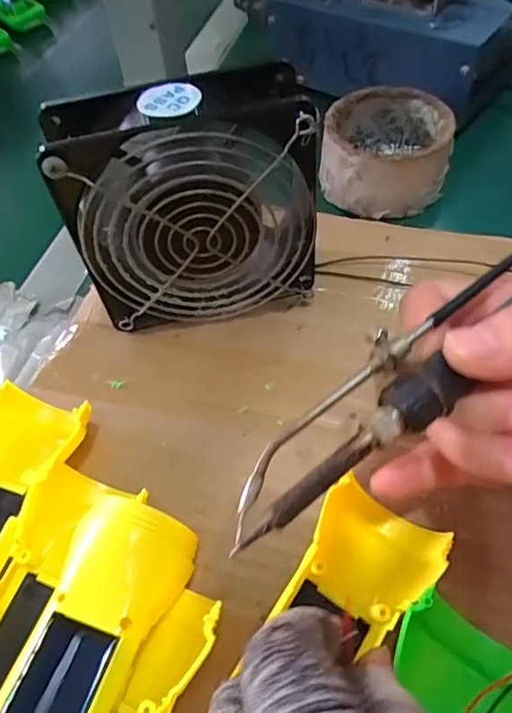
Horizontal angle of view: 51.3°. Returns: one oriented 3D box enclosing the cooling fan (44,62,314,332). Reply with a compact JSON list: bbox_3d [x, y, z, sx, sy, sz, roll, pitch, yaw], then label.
[{"bbox_3d":[-0.030,-0.076,0.281,0.117,0.122,0.052,-9,55,-1],"label":"cooling fan"}]

